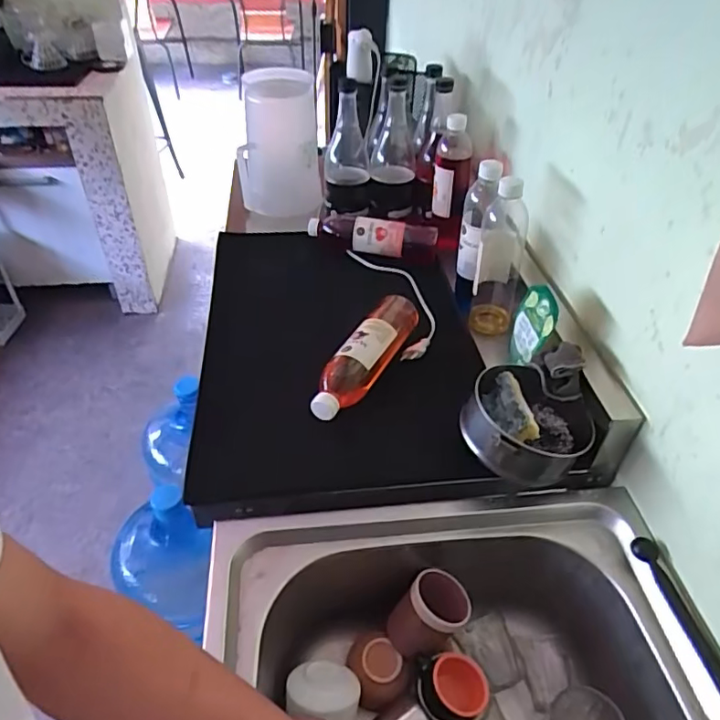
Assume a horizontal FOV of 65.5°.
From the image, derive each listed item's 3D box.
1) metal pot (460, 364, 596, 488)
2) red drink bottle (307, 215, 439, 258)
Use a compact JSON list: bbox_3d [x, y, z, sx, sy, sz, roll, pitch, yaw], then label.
[{"bbox_3d":[0.191,0.074,0.660,0.126,0.058,0.138,1,41,-1],"label":"metal pot"},{"bbox_3d":[0.021,-0.228,1.015,0.226,0.056,0.068,0,41,-1],"label":"red drink bottle"}]

